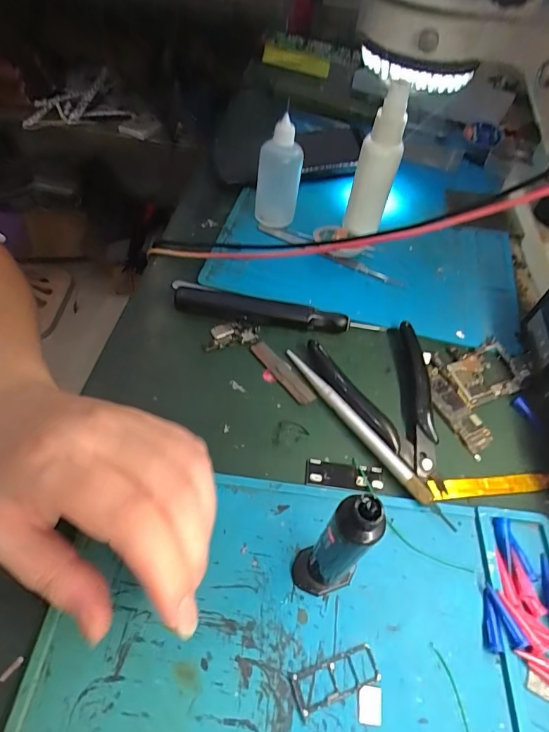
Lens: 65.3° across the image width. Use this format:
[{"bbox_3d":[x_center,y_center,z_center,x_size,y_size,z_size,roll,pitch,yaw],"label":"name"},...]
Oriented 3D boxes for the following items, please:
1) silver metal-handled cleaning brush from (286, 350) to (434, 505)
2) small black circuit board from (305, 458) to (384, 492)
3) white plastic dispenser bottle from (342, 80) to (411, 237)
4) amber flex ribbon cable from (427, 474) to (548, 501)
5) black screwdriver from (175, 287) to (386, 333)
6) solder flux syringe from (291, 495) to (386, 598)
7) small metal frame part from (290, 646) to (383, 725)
[{"bbox_3d":[0.049,0.033,0.265,0.013,0.007,0.124,-29,60,-24],"label":"silver metal-handled cleaning brush"},{"bbox_3d":[0.040,0.063,0.247,0.043,0.004,0.015,9,52,2],"label":"small black circuit board"},{"bbox_3d":[0.078,-0.154,0.329,0.029,0.106,0.029,11,52,3],"label":"white plastic dispenser bottle"},{"bbox_3d":[0.126,0.070,0.249,0.075,0.004,0.011,-3,61,-6],"label":"amber flex ribbon cable"},{"bbox_3d":[0.001,-0.037,0.309,0.145,0.016,0.016,10,52,3],"label":"black screwdriver"},{"bbox_3d":[0.026,0.075,0.176,0.027,0.095,0.018,19,53,10],"label":"solder flux syringe"},{"bbox_3d":[0.027,0.136,0.187,0.039,0.004,0.016,-14,55,-15],"label":"small metal frame part"}]

